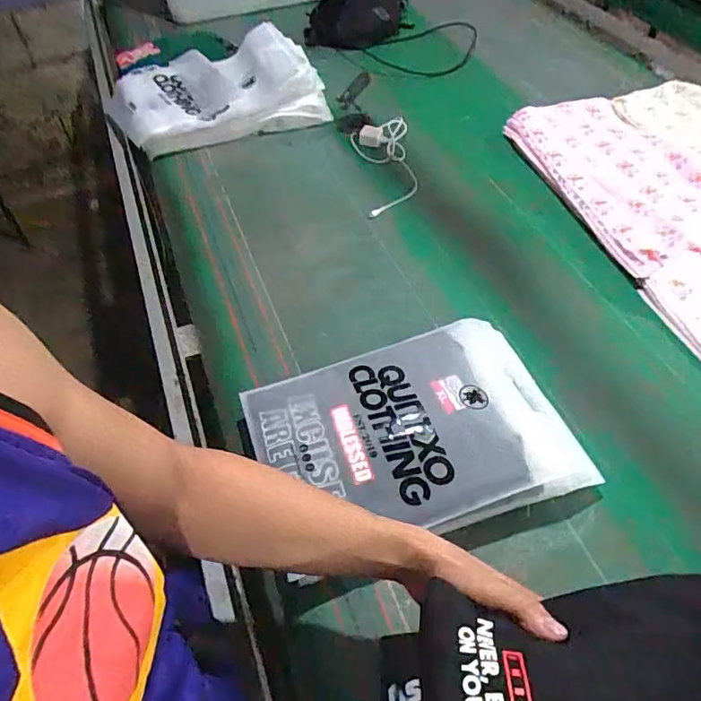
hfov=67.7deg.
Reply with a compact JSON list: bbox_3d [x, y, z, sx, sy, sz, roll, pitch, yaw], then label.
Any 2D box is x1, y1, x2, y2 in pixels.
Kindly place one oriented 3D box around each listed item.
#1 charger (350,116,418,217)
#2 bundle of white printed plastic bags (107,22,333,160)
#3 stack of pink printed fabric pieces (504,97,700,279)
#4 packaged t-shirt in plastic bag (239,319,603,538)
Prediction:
[{"bbox_3d":[0.069,-0.365,1.022,0.114,0.039,0.282,-5,52,-3],"label":"charger"},{"bbox_3d":[-0.307,-0.595,1.170,0.443,0.123,0.324,-12,53,-8],"label":"bundle of white printed plastic bags"},{"bbox_3d":[0.498,-0.331,0.961,0.257,0.044,0.498,-12,53,-8],"label":"stack of pink printed fabric pieces"},{"bbox_3d":[0.070,0.096,0.636,0.363,0.061,0.254,-15,53,-10],"label":"packaged t-shirt in plastic bag"}]

